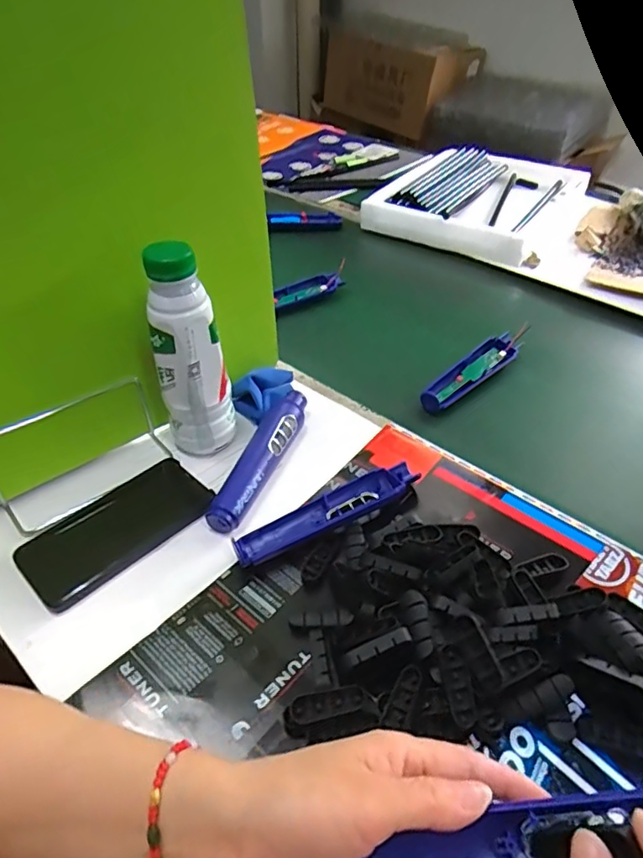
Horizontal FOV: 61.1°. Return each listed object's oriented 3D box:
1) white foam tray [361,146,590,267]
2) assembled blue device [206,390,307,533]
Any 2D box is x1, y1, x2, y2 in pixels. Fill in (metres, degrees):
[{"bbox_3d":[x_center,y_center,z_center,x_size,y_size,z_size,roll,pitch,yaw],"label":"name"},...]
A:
[{"bbox_3d":[0.291,-0.415,0.995,0.307,0.073,0.387,27,50,27],"label":"white foam tray"},{"bbox_3d":[-0.054,0.024,0.519,0.027,0.035,0.171,15,45,16],"label":"assembled blue device"}]

